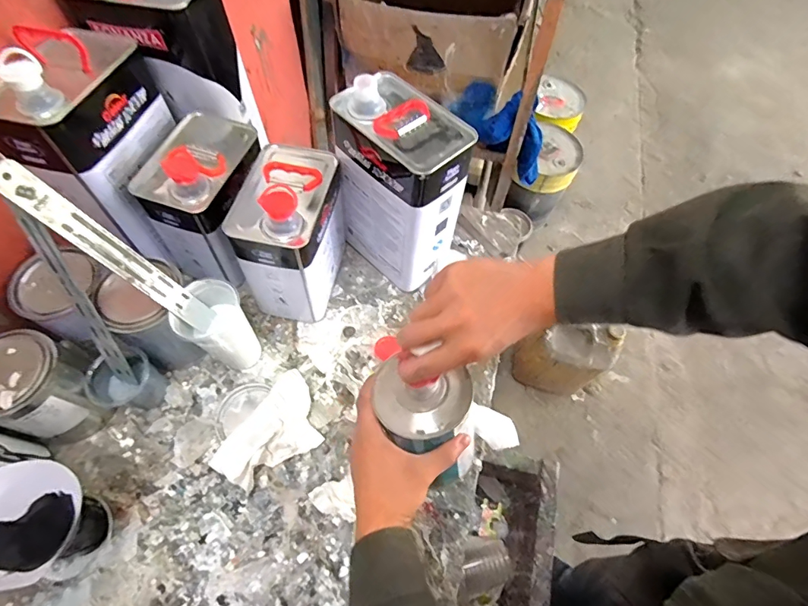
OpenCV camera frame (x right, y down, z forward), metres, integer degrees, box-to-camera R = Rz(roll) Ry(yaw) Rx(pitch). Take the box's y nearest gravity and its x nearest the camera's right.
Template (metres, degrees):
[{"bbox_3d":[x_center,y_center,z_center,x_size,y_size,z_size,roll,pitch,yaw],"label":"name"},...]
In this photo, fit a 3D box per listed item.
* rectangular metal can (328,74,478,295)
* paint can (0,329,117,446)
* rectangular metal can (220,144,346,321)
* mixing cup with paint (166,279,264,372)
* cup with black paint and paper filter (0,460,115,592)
[{"bbox_3d":[-0.003,-0.156,0.633,0.164,0.271,0.108,41,67,20],"label":"rectangular metal can"},{"bbox_3d":[-0.446,0.111,0.543,0.117,0.146,0.110,30,64,15],"label":"paint can"},{"bbox_3d":[-0.155,-0.102,0.623,0.108,0.213,0.172,9,60,4],"label":"rectangular metal can"},{"bbox_3d":[-0.249,0.034,0.595,0.080,0.129,0.079,-18,62,-11],"label":"mixing cup with paint"},{"bbox_3d":[-0.393,0.240,0.478,0.103,0.121,0.113,1,61,-2],"label":"cup with black paint and paper filter"}]

